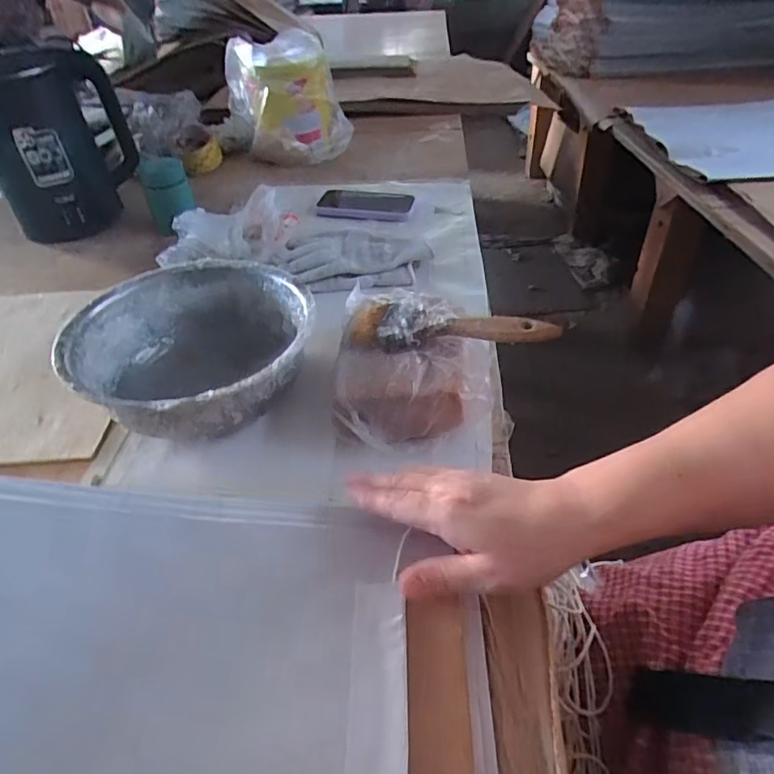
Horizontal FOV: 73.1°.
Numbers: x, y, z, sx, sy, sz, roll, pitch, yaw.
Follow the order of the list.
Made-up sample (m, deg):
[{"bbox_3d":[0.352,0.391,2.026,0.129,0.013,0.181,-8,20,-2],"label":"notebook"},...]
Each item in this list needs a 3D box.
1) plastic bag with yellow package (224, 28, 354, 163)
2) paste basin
[{"bbox_3d":[-0.186,-0.546,0.990,0.215,0.185,0.157,-13,44,-10],"label":"plastic bag with yellow package"},{"bbox_3d":[-0.179,-0.028,0.493,0.206,0.099,0.215,-2,43,2],"label":"paste basin"}]

